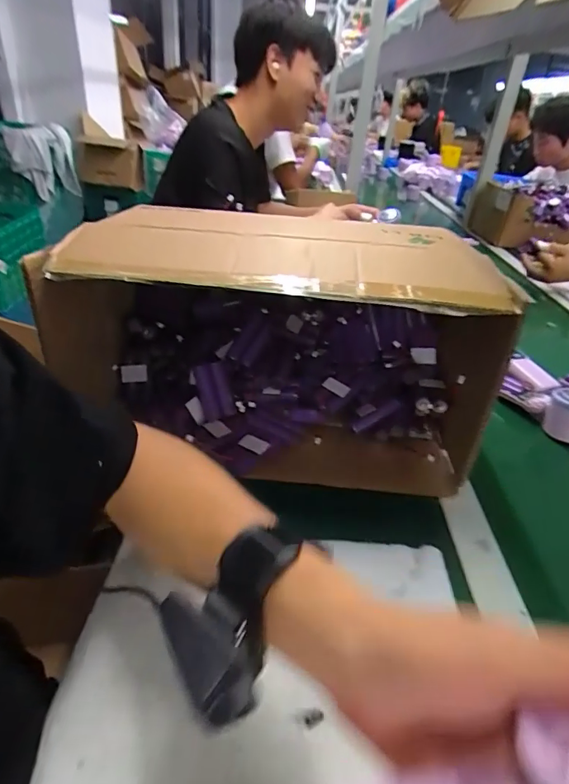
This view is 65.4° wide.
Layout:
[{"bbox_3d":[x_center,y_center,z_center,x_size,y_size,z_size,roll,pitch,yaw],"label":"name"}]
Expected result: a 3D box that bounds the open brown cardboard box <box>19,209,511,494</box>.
[{"bbox_3d":[-0.006,-0.065,0.497,0.439,0.204,0.245,10,33,6],"label":"open brown cardboard box"}]

